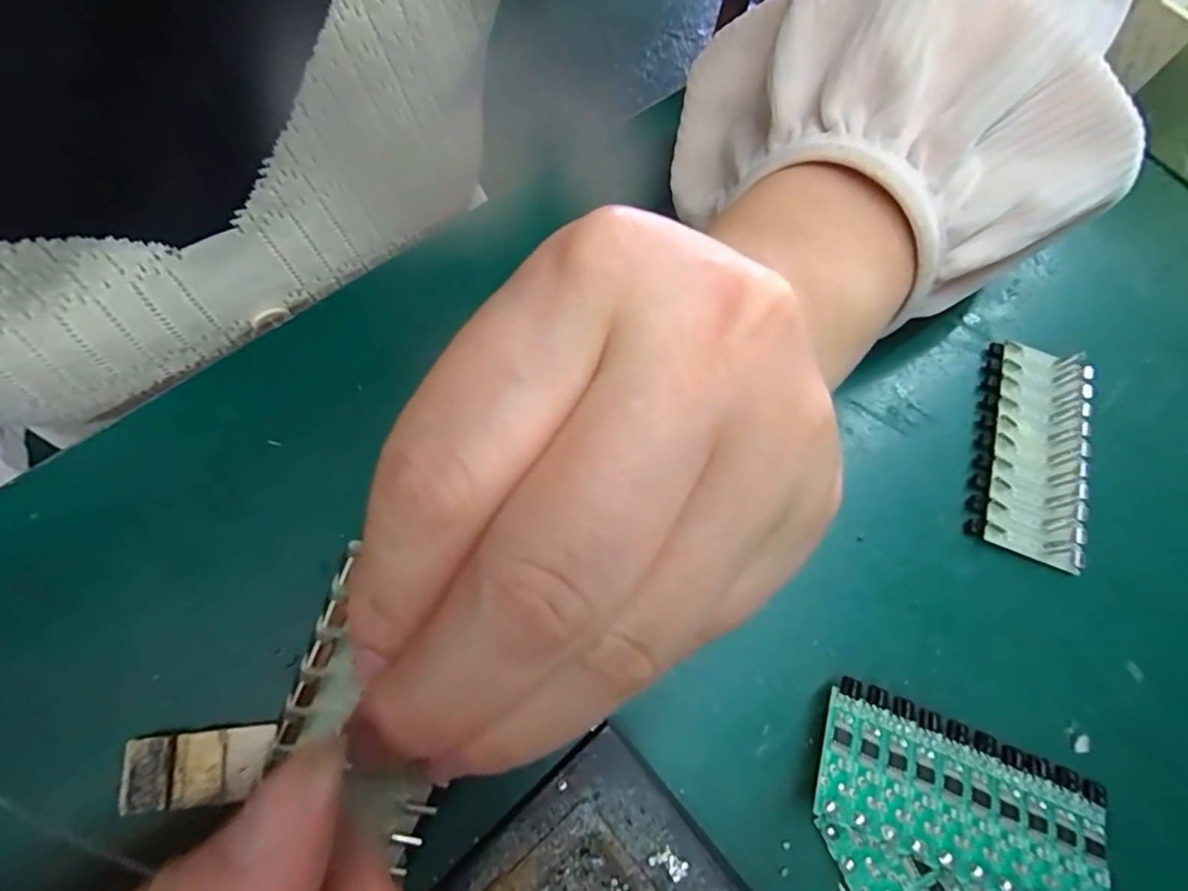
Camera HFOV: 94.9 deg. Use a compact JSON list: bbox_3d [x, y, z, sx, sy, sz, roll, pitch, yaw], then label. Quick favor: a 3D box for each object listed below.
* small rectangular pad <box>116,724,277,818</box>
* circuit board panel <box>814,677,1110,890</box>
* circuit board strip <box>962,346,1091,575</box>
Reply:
[{"bbox_3d":[-0.107,0.087,0.147,0.036,0.006,0.018,-5,69,-2],"label":"small rectangular pad"},{"bbox_3d":[0.100,0.096,0.150,0.078,0.012,0.036,21,71,7],"label":"circuit board panel"},{"bbox_3d":[0.154,0.001,0.192,0.036,0.009,0.079,19,71,7],"label":"circuit board strip"}]

